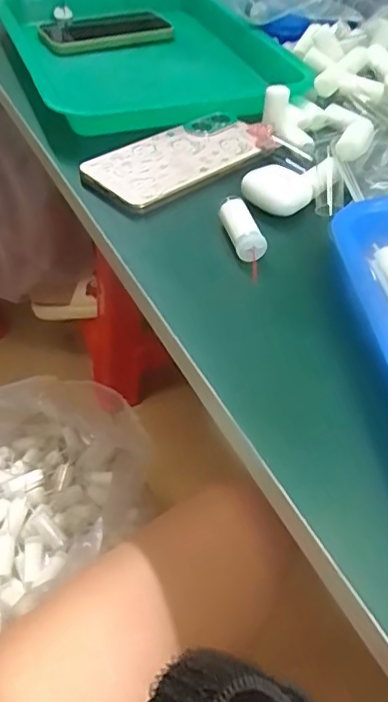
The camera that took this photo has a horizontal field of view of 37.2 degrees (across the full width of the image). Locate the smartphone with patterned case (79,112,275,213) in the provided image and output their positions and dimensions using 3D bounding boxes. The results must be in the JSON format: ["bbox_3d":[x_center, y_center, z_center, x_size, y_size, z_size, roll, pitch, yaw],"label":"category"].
[{"bbox_3d":[-0.009,-0.163,0.481,0.164,0.012,0.074,-33,57,-29],"label":"smartphone with patterned case"}]

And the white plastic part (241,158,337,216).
[{"bbox_3d":[0.076,-0.127,0.444,0.077,0.026,0.032,-12,49,-14],"label":"white plastic part"}]

